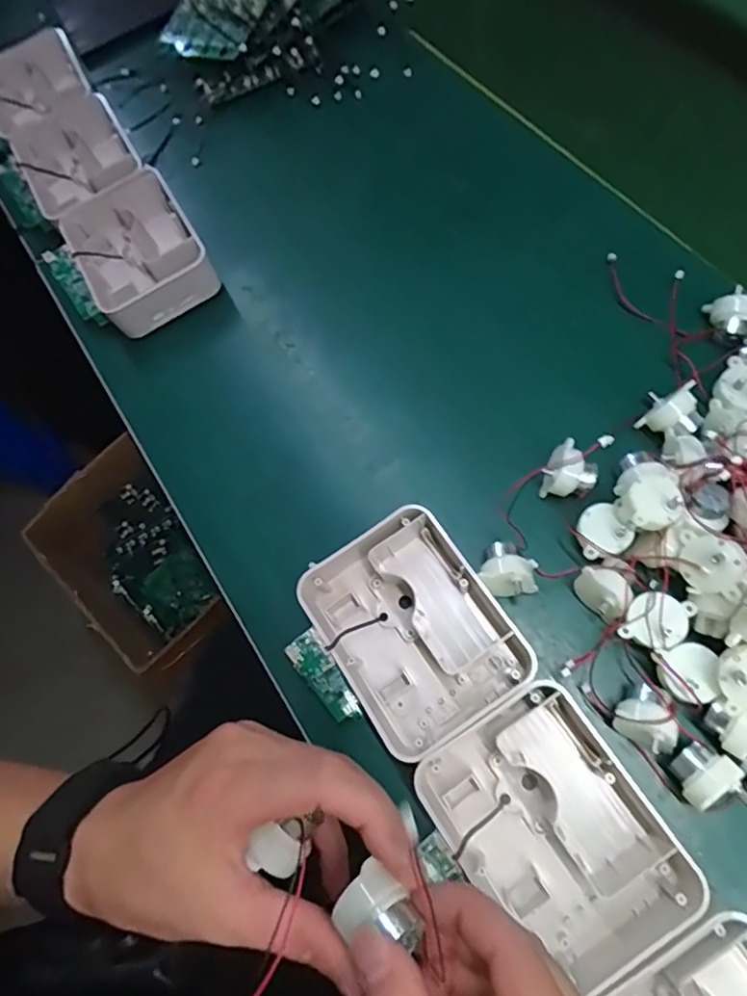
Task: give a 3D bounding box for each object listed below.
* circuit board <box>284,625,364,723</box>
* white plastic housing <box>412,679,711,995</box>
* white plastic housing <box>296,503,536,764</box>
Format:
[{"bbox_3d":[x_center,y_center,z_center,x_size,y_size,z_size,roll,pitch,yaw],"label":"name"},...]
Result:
[{"bbox_3d":[-0.029,0.111,0.349,0.021,0.005,0.064,-33,103,-11],"label":"circuit board"},{"bbox_3d":[0.095,0.176,0.310,0.102,0.040,0.129,-35,68,-12],"label":"white plastic housing"},{"bbox_3d":[0.025,0.080,0.355,0.101,0.043,0.127,-31,67,-10],"label":"white plastic housing"}]

